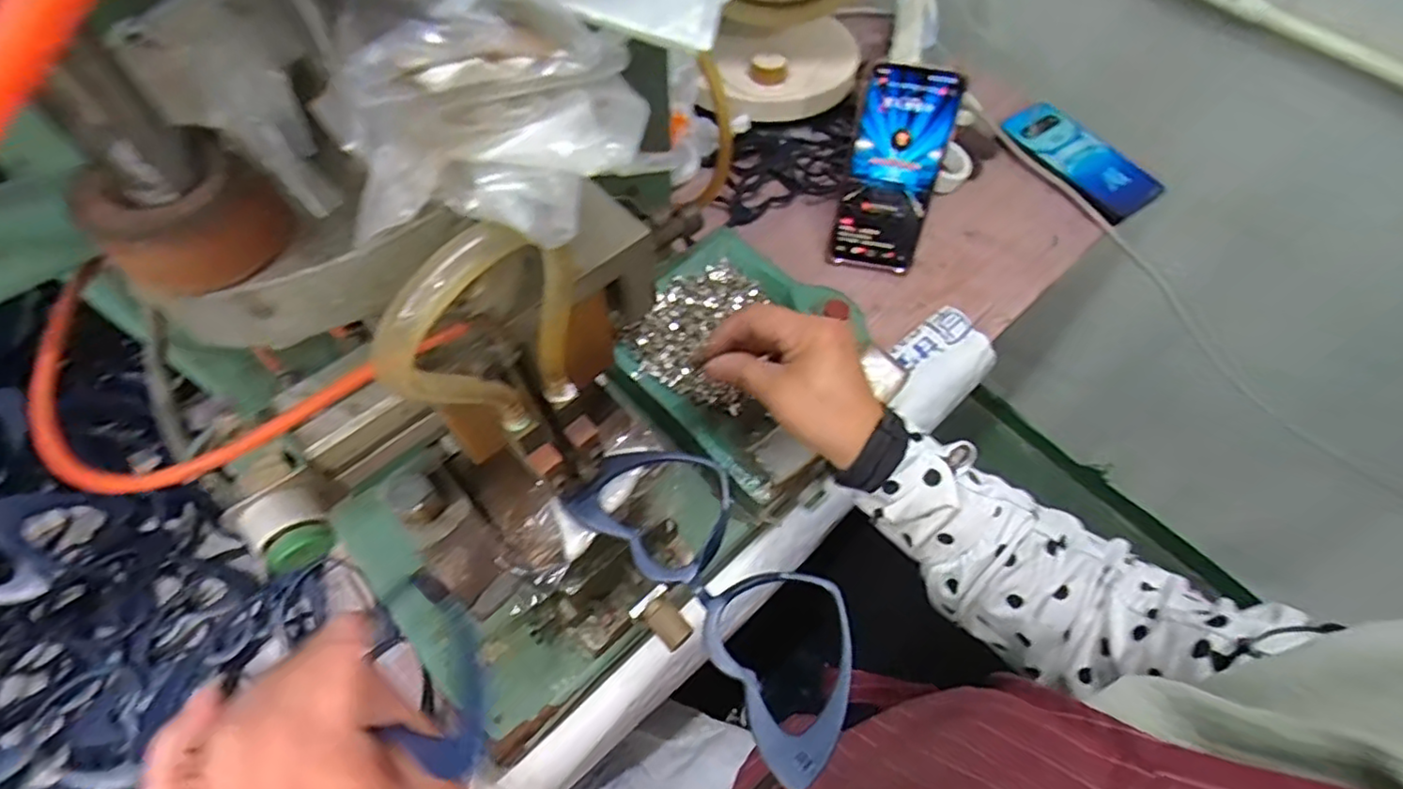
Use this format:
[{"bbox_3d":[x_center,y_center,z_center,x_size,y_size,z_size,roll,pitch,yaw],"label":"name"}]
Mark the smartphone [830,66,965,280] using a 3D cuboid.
[{"bbox_3d":[0.163,-0.188,0.548,0.075,0.165,0.016,10,35,1],"label":"smartphone"}]

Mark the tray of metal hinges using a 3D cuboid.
[{"bbox_3d":[0.034,-0.034,0.465,0.158,0.018,0.183,-39,69,-20],"label":"tray of metal hinges"}]

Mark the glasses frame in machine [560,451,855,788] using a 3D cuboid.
[{"bbox_3d":[0.009,0.075,0.260,0.059,0.014,0.143,-36,68,-19],"label":"glasses frame in machine"}]

